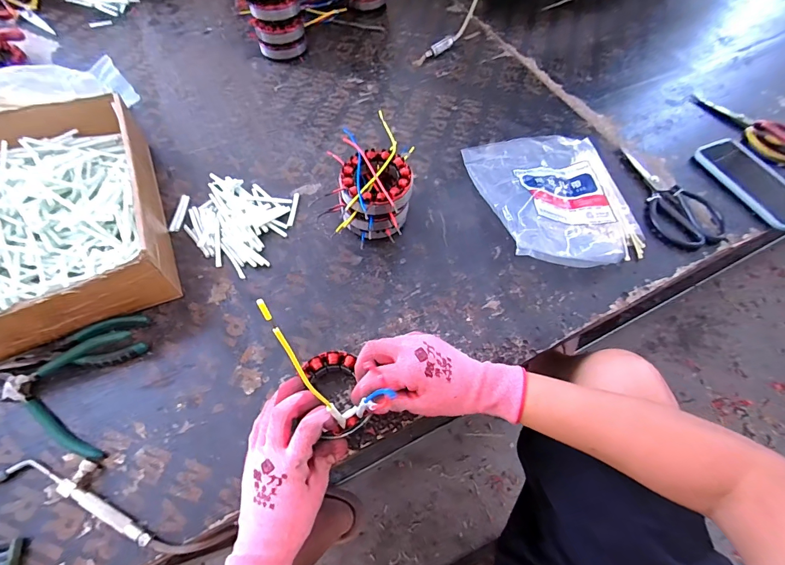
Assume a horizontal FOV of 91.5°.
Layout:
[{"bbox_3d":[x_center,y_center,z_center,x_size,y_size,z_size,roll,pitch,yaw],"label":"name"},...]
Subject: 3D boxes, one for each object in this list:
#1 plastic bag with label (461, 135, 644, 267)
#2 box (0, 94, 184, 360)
[{"bbox_3d":[0.227,-0.134,0.533,0.197,0.061,0.248,-7,62,-5],"label":"plastic bag with label"},{"bbox_3d":[-0.430,-0.087,0.478,0.241,0.092,0.327,-21,64,-13],"label":"box"}]

